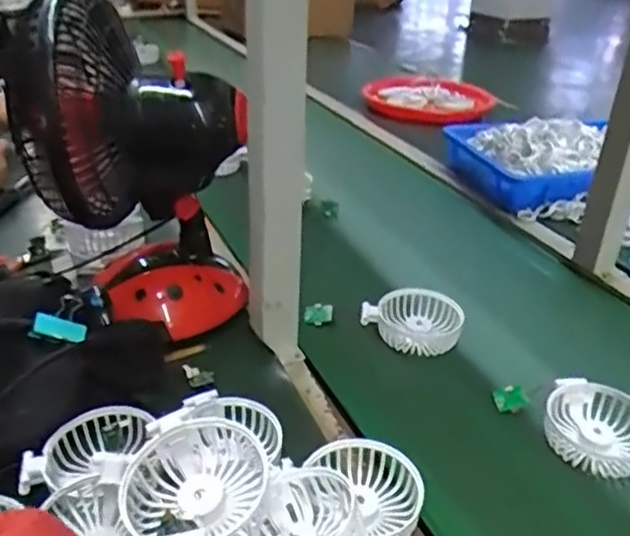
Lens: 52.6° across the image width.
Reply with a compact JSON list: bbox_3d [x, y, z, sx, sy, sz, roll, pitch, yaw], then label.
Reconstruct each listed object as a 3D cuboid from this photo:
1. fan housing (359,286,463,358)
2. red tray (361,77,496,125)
[{"bbox_3d":[0.113,0.057,0.682,0.099,0.029,0.086,-24,39,-37],"label":"fan housing"},{"bbox_3d":[0.257,-0.396,1.481,0.288,0.055,0.245,5,31,4],"label":"red tray"}]

